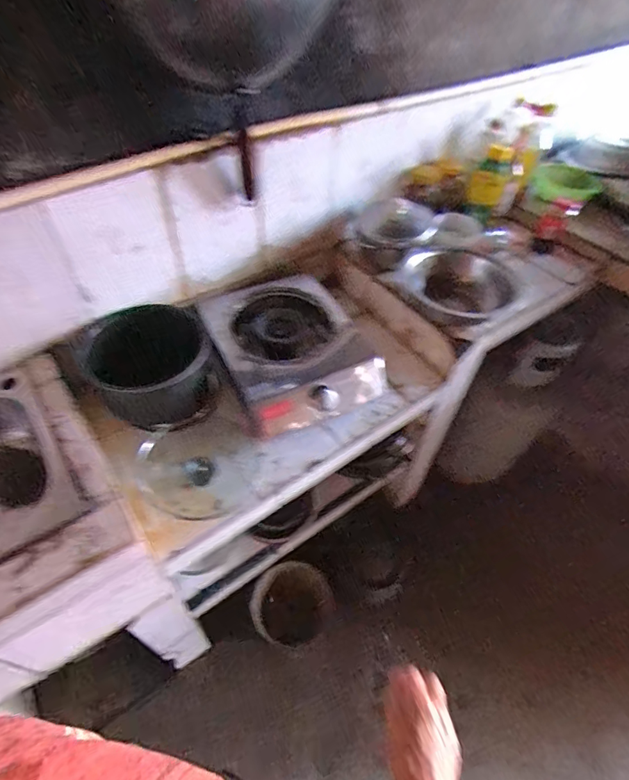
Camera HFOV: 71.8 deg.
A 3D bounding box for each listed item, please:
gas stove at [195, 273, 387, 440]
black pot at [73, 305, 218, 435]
[{"bbox_3d":[-0.053,-0.096,0.966,0.300,0.102,0.368,-21,55,-19],"label":"gas stove"},{"bbox_3d":[-0.327,-0.047,0.878,0.205,0.160,0.244,-27,58,-23],"label":"black pot"}]

